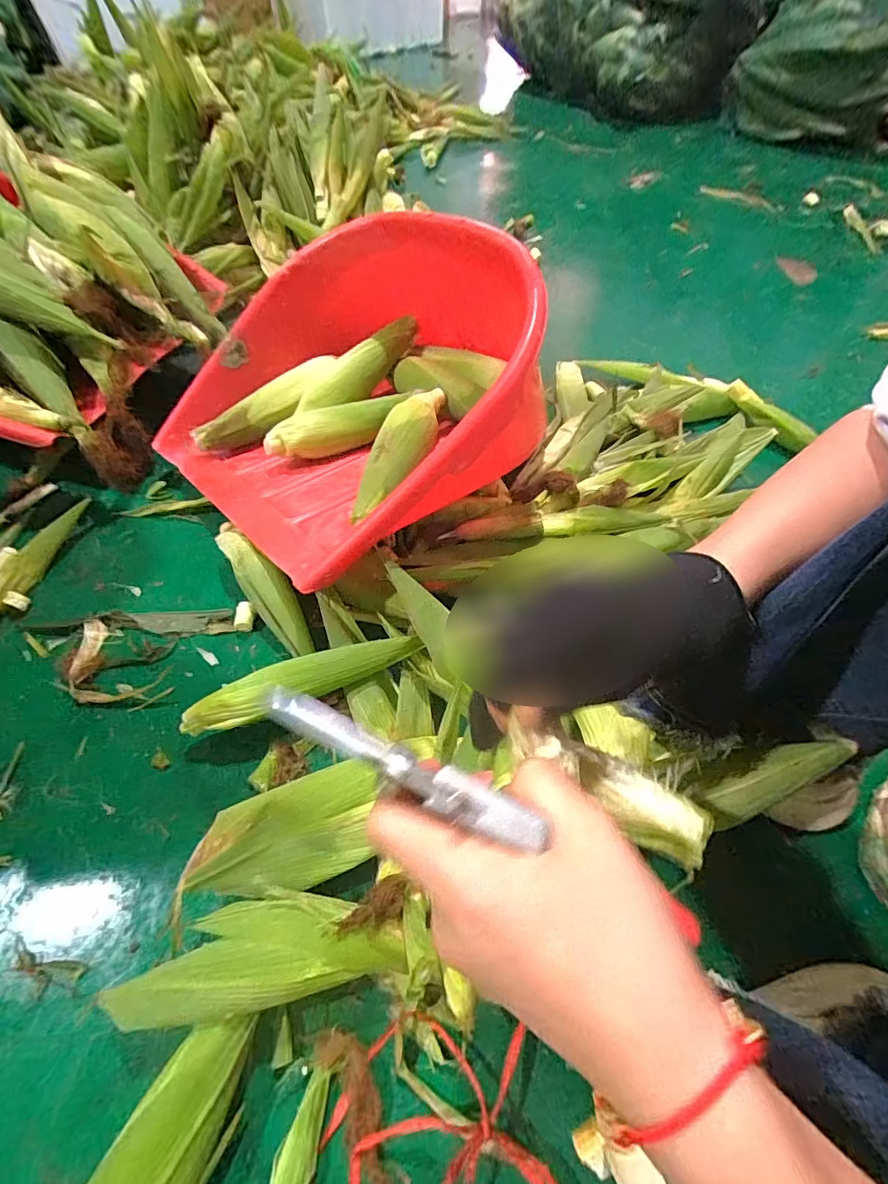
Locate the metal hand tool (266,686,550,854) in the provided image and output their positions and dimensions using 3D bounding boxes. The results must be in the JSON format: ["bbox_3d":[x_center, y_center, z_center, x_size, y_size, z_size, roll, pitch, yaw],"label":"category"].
[{"bbox_3d":[-0.018,0.063,0.184,0.111,0.006,0.015,24,61,12],"label":"metal hand tool"}]

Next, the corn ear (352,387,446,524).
[{"bbox_3d":[-0.047,-0.179,0.617,0.061,0.046,0.262,12,57,8],"label":"corn ear"}]

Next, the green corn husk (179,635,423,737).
[{"bbox_3d":[-0.142,0.085,0.490,0.248,0.035,0.040,-17,58,-11],"label":"green corn husk"}]

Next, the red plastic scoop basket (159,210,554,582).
[{"bbox_3d":[-0.107,-0.266,0.630,0.446,0.245,0.455,-40,64,-23],"label":"red plastic scoop basket"}]

